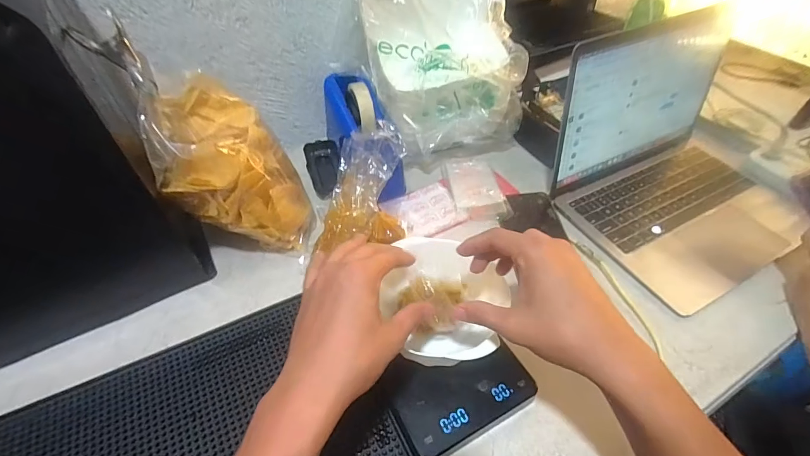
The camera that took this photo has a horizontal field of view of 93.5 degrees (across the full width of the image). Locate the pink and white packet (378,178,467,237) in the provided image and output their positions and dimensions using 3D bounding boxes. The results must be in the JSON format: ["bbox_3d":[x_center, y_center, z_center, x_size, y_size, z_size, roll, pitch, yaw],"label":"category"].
[{"bbox_3d":[0.027,-0.027,0.536,0.106,0.016,0.081,-20,51,-15],"label":"pink and white packet"}]

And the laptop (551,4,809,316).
[{"bbox_3d":[0.375,-0.099,0.467,0.290,0.184,0.261,-22,52,-16],"label":"laptop"}]

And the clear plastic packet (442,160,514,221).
[{"bbox_3d":[0.104,-0.059,0.563,0.074,0.021,0.133,-8,44,-3],"label":"clear plastic packet"}]

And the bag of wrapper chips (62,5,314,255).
[{"bbox_3d":[-0.195,-0.090,0.423,0.133,0.243,0.131,-17,50,-12],"label":"bag of wrapper chips"}]

